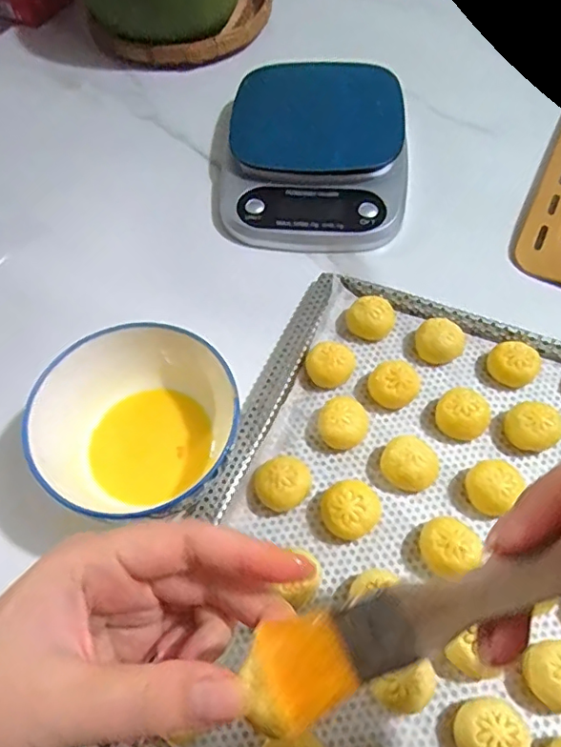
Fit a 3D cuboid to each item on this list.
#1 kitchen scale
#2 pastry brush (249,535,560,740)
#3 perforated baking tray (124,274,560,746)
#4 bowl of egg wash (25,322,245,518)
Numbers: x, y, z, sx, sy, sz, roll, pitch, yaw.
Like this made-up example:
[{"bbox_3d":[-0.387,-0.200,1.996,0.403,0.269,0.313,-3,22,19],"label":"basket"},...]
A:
[{"bbox_3d":[0.026,-0.187,0.456,0.155,0.031,0.187,1,59,2],"label":"kitchen scale"},{"bbox_3d":[0.054,0.057,0.140,0.140,0.011,0.025,-31,58,19],"label":"pastry brush"},{"bbox_3d":[0.150,0.114,0.282,0.389,0.025,0.310,19,61,13],"label":"perforated baking tray"},{"bbox_3d":[-0.080,0.025,0.314,0.104,0.048,0.099,-1,59,1],"label":"bowl of egg wash"}]

